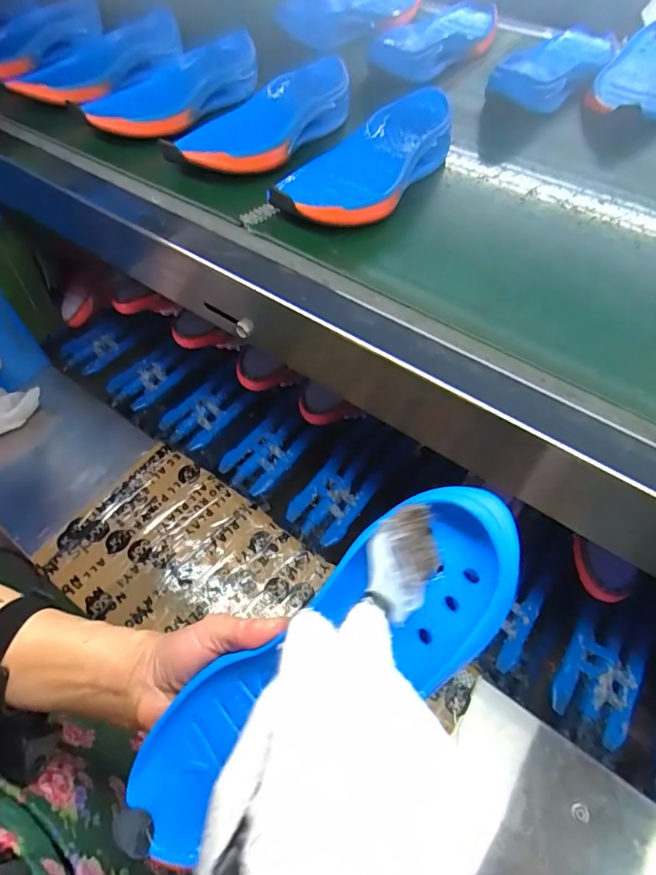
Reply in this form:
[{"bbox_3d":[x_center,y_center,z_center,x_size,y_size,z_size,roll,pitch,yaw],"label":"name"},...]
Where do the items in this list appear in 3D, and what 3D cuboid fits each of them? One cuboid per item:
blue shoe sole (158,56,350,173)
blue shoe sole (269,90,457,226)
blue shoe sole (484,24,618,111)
[{"bbox_3d":[-0.060,-0.341,0.511,0.095,0.034,0.242,34,63,23],"label":"blue shoe sole"},{"bbox_3d":[0.046,-0.266,0.461,0.086,0.034,0.234,32,62,22],"label":"blue shoe sole"},{"bbox_3d":[0.288,-0.457,0.592,0.090,0.043,0.220,32,62,21],"label":"blue shoe sole"}]

